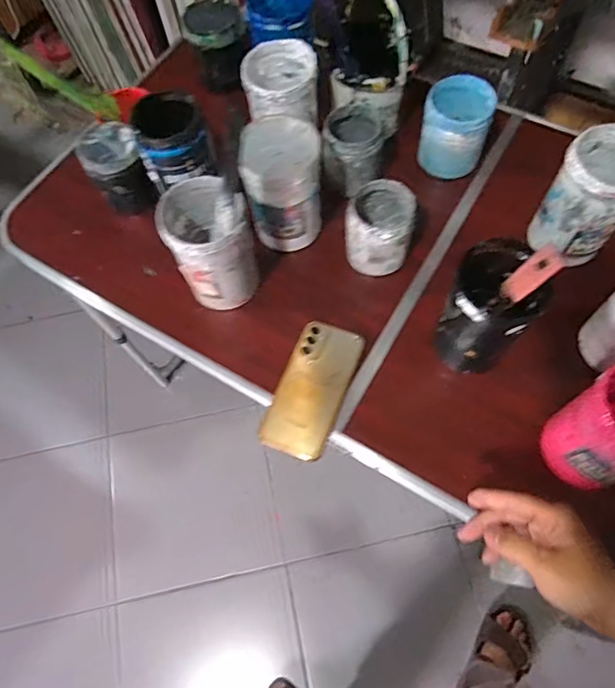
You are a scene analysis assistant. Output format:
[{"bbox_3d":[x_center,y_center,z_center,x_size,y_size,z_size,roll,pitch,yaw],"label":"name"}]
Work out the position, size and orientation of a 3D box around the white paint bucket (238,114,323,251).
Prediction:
[{"bbox_3d":[-0.029,-0.204,0.621,0.092,0.174,0.094,-1,66,3],"label":"white paint bucket"}]

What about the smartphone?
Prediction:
[{"bbox_3d":[0.008,0.054,0.600,0.081,0.012,0.165,18,68,11],"label":"smartphone"}]

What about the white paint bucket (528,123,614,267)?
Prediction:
[{"bbox_3d":[0.341,-0.175,0.596,0.090,0.138,0.091,-1,66,3],"label":"white paint bucket"}]

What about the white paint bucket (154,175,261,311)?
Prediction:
[{"bbox_3d":[-0.118,-0.122,0.608,0.091,0.161,0.105,-23,67,-7],"label":"white paint bucket"}]

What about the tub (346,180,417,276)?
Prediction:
[{"bbox_3d":[0.092,-0.151,0.636,0.084,0.087,0.088,13,67,9],"label":"tub"}]

